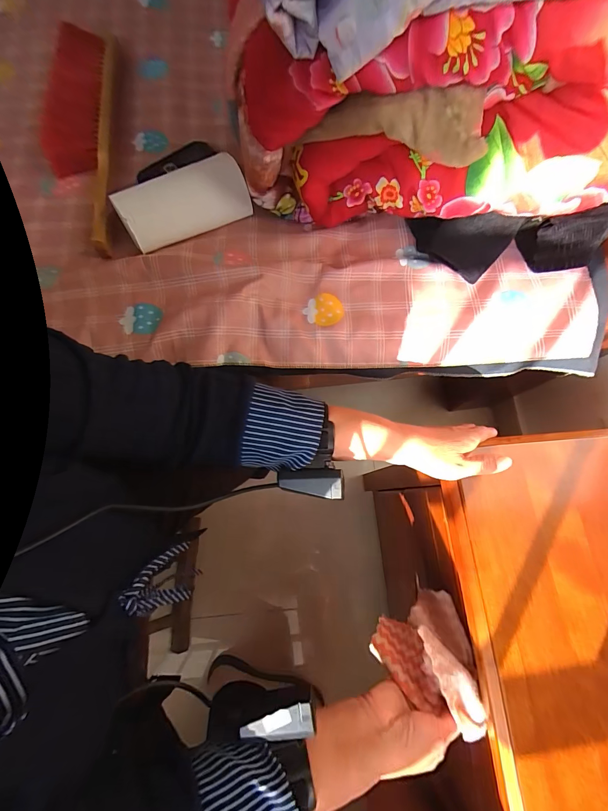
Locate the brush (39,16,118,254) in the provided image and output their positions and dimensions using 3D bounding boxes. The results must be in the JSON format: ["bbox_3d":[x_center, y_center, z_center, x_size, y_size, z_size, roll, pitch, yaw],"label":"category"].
[{"bbox_3d":[-0.314,-0.391,0.466,0.079,0.058,0.357,-8,75,-5],"label":"brush"}]

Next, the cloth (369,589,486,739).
[{"bbox_3d":[0.154,0.302,0.391,0.107,0.091,0.108,-31,81,-5],"label":"cloth"}]

